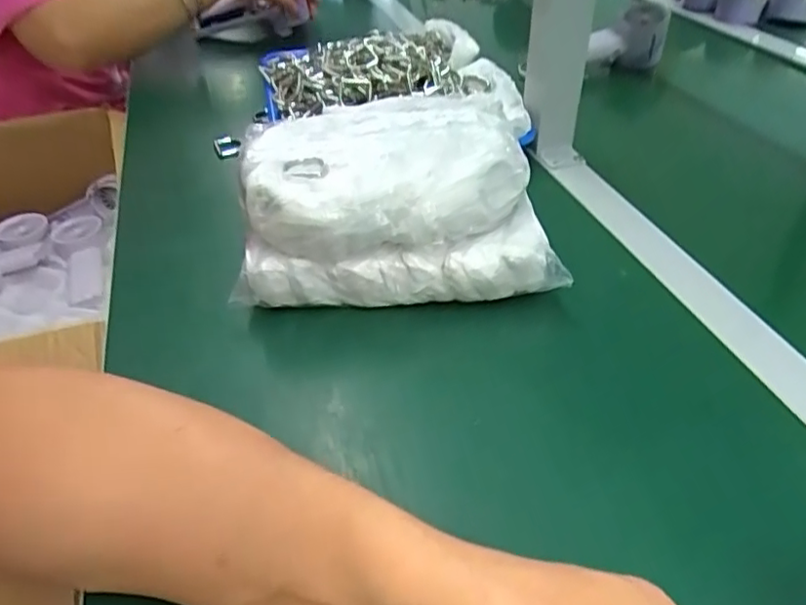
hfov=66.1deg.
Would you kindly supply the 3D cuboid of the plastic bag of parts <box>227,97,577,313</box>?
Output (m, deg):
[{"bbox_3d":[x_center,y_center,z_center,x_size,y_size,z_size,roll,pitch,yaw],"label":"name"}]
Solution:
[{"bbox_3d":[-0.010,-0.102,0.489,0.225,0.084,0.219,-2,40,0],"label":"plastic bag of parts"}]

